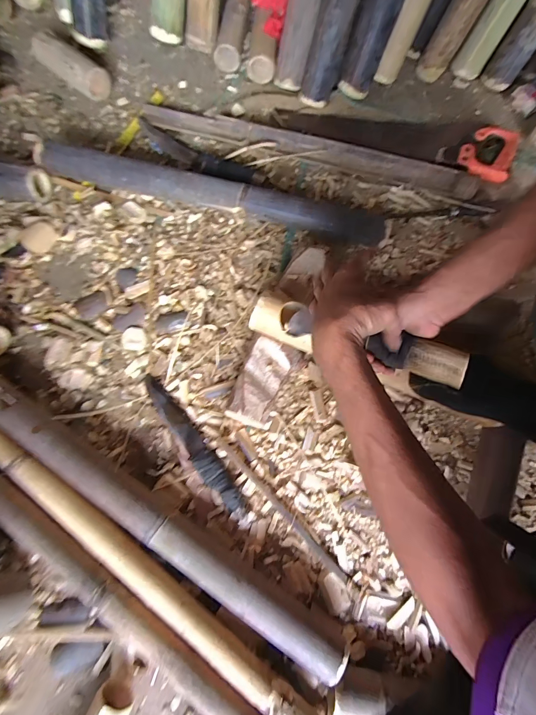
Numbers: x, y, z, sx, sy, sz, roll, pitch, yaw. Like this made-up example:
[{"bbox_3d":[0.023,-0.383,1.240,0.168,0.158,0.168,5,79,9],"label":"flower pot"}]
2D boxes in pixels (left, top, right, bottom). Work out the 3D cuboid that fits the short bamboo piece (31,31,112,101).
[{"bbox_3d":[-0.401,-0.593,0.664,0.164,0.061,0.058,36,78,5],"label":"short bamboo piece"}]

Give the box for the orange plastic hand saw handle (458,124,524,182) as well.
[{"bbox_3d":[0.455,-0.421,0.670,0.109,0.027,0.129,19,76,2],"label":"orange plastic hand saw handle"}]

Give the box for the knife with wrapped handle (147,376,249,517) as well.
[{"bbox_3d":[-0.122,0.137,0.525,0.037,0.034,0.265,-37,81,-11],"label":"knife with wrapped handle"}]

